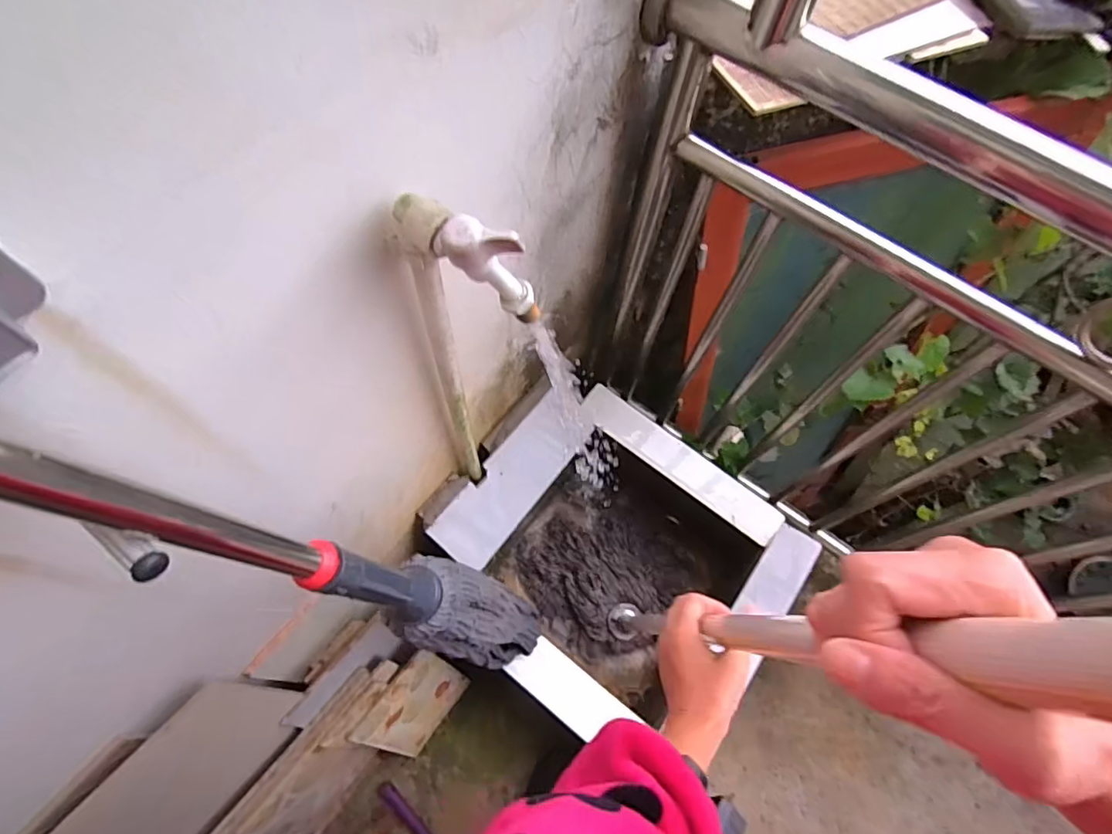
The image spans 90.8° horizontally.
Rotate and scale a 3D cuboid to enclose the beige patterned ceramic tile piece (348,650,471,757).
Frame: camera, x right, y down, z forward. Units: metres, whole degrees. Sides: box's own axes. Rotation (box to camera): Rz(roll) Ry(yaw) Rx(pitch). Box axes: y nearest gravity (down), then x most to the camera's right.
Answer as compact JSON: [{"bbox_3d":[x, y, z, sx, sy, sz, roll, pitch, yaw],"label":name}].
[{"bbox_3d":[-0.225,0.471,0.891,0.011,0.209,0.151,22,61,32],"label":"beige patterned ceramic tile piece"}]

